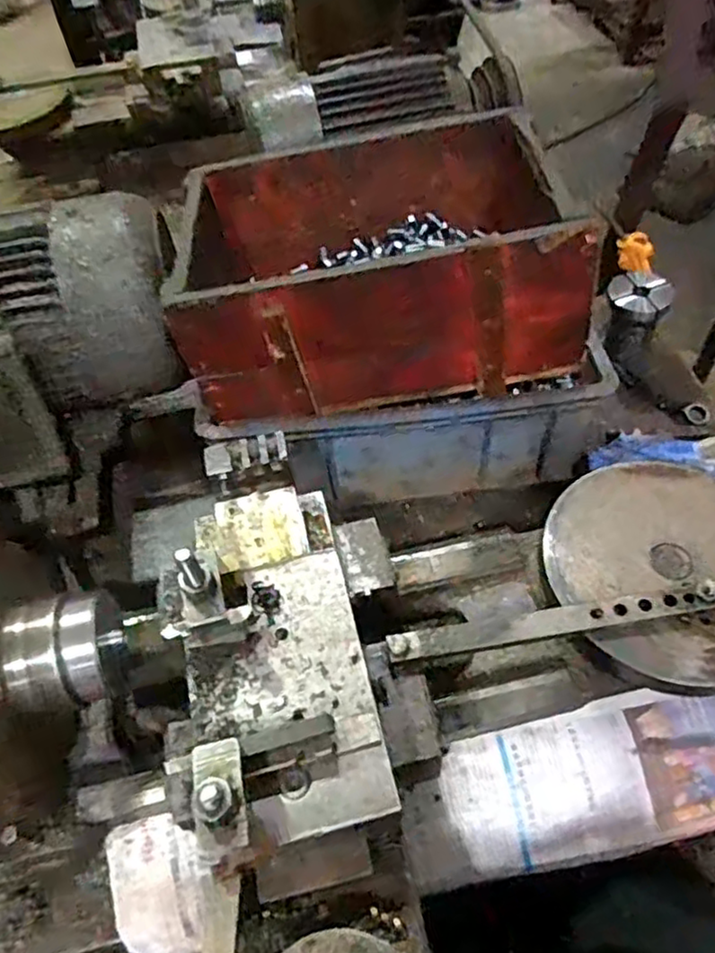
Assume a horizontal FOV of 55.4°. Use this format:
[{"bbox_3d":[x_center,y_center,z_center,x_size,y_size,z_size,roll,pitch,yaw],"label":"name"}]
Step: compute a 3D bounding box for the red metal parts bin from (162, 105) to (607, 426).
[{"bbox_3d":[0.013,-0.212,0.657,0.353,0.146,0.252,-6,52,0],"label":"red metal parts bin"}]

